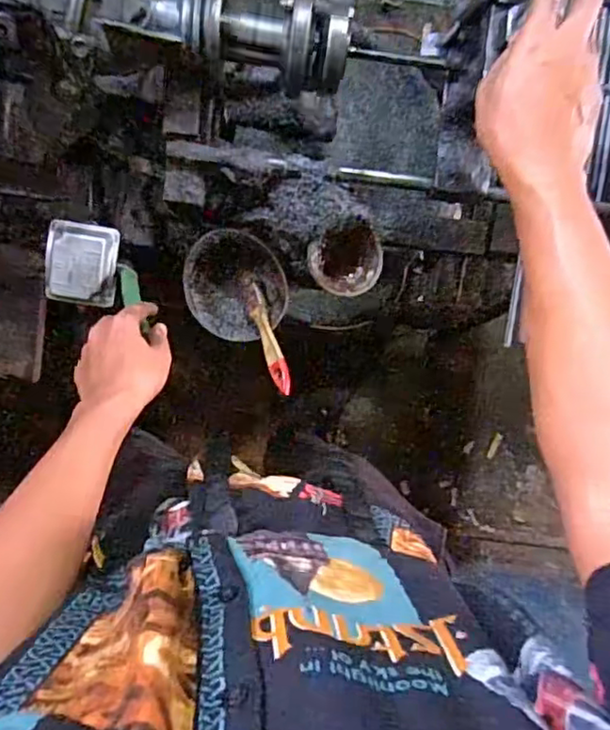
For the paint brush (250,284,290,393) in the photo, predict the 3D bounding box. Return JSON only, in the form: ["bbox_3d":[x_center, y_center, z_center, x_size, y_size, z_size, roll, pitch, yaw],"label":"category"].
[{"bbox_3d":[-0.040,-0.030,0.696,0.021,0.016,0.135,-19,66,3],"label":"paint brush"}]

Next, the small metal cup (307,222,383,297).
[{"bbox_3d":[0.047,-0.115,0.684,0.080,0.055,0.075,0,98,0],"label":"small metal cup"}]

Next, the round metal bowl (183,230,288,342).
[{"bbox_3d":[-0.080,-0.092,0.724,0.114,0.040,0.127,-33,96,5],"label":"round metal bowl"}]

